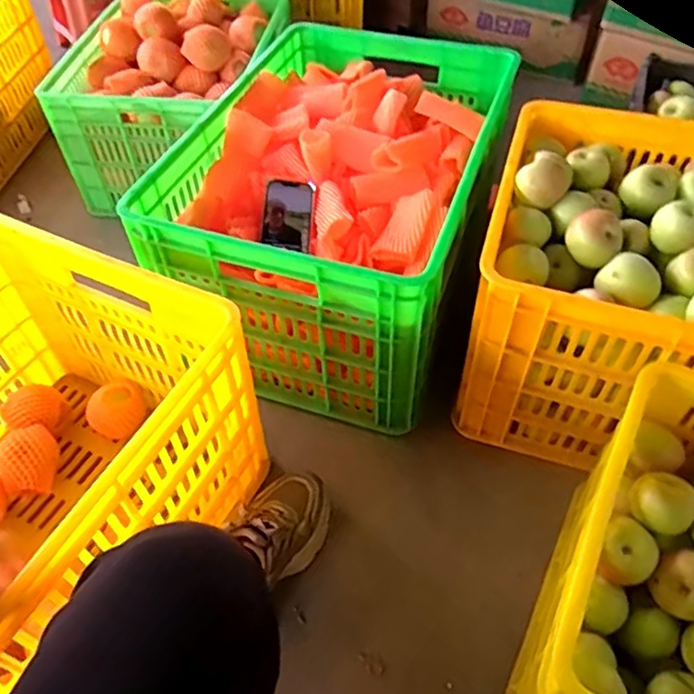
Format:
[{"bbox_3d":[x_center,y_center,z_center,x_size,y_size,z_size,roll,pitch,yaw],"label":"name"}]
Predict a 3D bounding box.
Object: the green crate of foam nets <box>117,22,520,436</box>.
[{"bbox_3d":[-0.003,-0.233,1.021,0.414,0.315,0.584,16,53,13],"label":"green crate of foam nets"}]

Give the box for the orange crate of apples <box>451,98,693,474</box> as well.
[{"bbox_3d":[0.504,-0.080,0.881,0.583,0.327,0.466,14,52,12],"label":"orange crate of apples"}]

